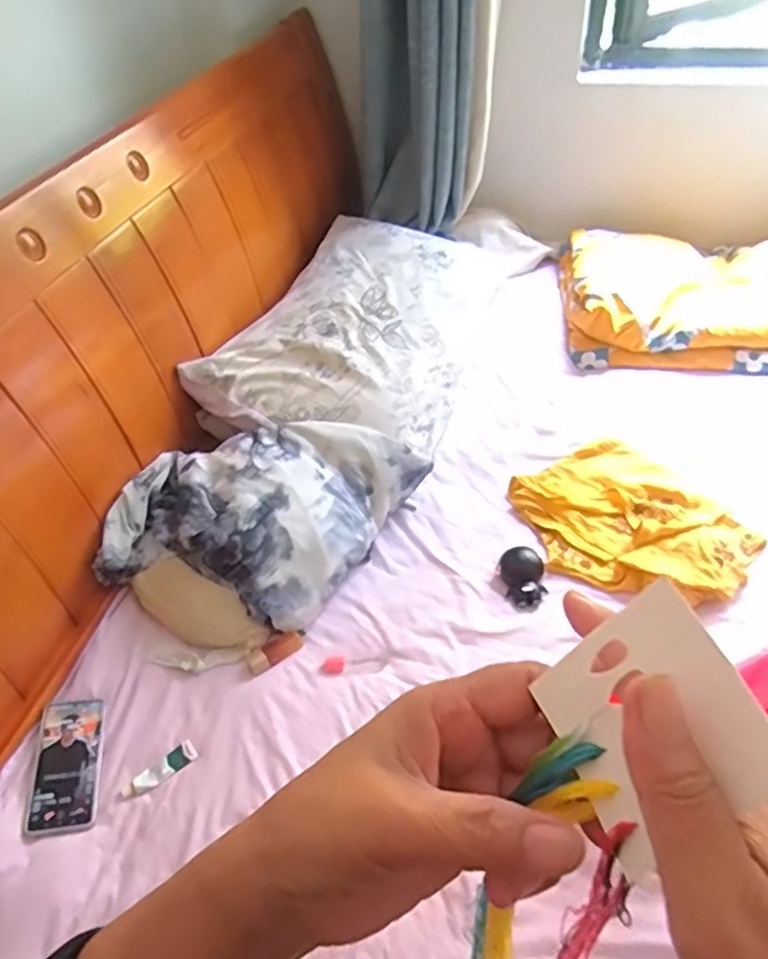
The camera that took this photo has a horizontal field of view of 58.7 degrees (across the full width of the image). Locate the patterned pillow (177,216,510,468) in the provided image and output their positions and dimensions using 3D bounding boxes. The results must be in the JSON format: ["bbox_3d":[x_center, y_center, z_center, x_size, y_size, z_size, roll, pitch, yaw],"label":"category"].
[{"bbox_3d":[-0.028,-0.300,1.316,0.393,0.166,0.662,10,51,16],"label":"patterned pillow"}]

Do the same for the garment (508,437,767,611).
[{"bbox_3d":[0.383,0.066,1.070,0.289,0.043,0.343,-24,48,-17],"label":"garment"}]

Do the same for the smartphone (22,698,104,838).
[{"bbox_3d":[-0.394,0.352,0.847,0.077,0.007,0.158,-2,50,-15],"label":"smartphone"}]

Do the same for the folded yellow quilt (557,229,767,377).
[{"bbox_3d":[0.641,-0.402,1.445,0.511,0.102,0.430,5,46,11],"label":"folded yellow quilt"}]

